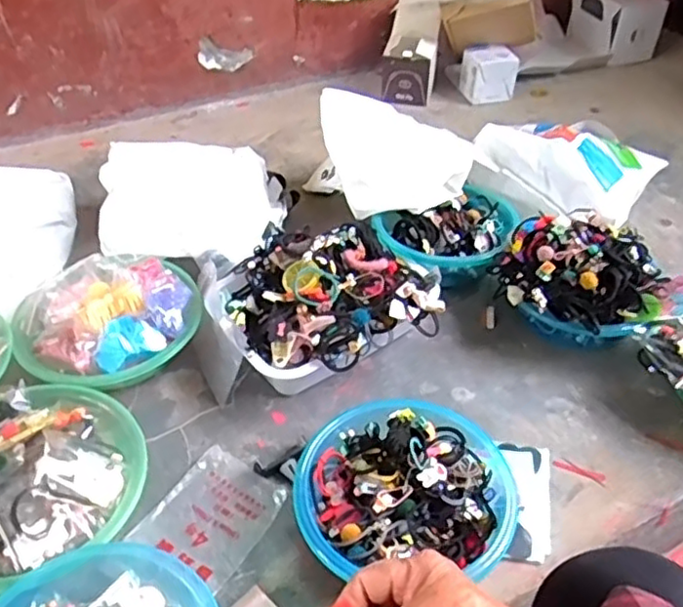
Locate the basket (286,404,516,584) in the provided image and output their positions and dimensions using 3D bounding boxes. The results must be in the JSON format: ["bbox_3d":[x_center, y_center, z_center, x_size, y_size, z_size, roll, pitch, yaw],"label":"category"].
[{"bbox_3d":[0.067,0.202,0.714,0.236,0.083,0.194,-2,43,-3],"label":"basket"}]

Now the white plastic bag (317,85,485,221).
[{"bbox_3d":[0.093,-0.256,1.068,0.246,0.133,0.187,-5,43,-6],"label":"white plastic bag"}]

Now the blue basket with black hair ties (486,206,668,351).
[{"bbox_3d":[0.329,-0.031,0.922,0.219,0.155,0.195,20,46,20],"label":"blue basket with black hair ties"}]

